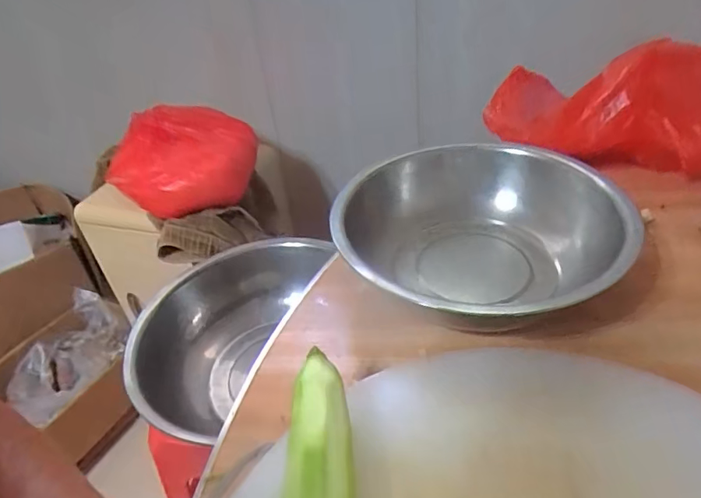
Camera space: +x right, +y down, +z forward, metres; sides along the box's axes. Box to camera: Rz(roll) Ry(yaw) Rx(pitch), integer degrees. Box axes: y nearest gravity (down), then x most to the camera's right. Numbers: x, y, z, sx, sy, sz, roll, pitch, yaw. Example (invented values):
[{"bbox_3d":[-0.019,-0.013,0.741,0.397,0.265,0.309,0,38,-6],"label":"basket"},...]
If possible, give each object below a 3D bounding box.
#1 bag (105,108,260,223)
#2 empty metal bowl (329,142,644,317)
[{"bbox_3d":[-0.292,-0.166,0.877,0.207,0.123,0.194,15,43,26],"label":"bag"},{"bbox_3d":[0.125,-0.011,0.495,0.239,0.079,0.257,6,40,17],"label":"empty metal bowl"}]

